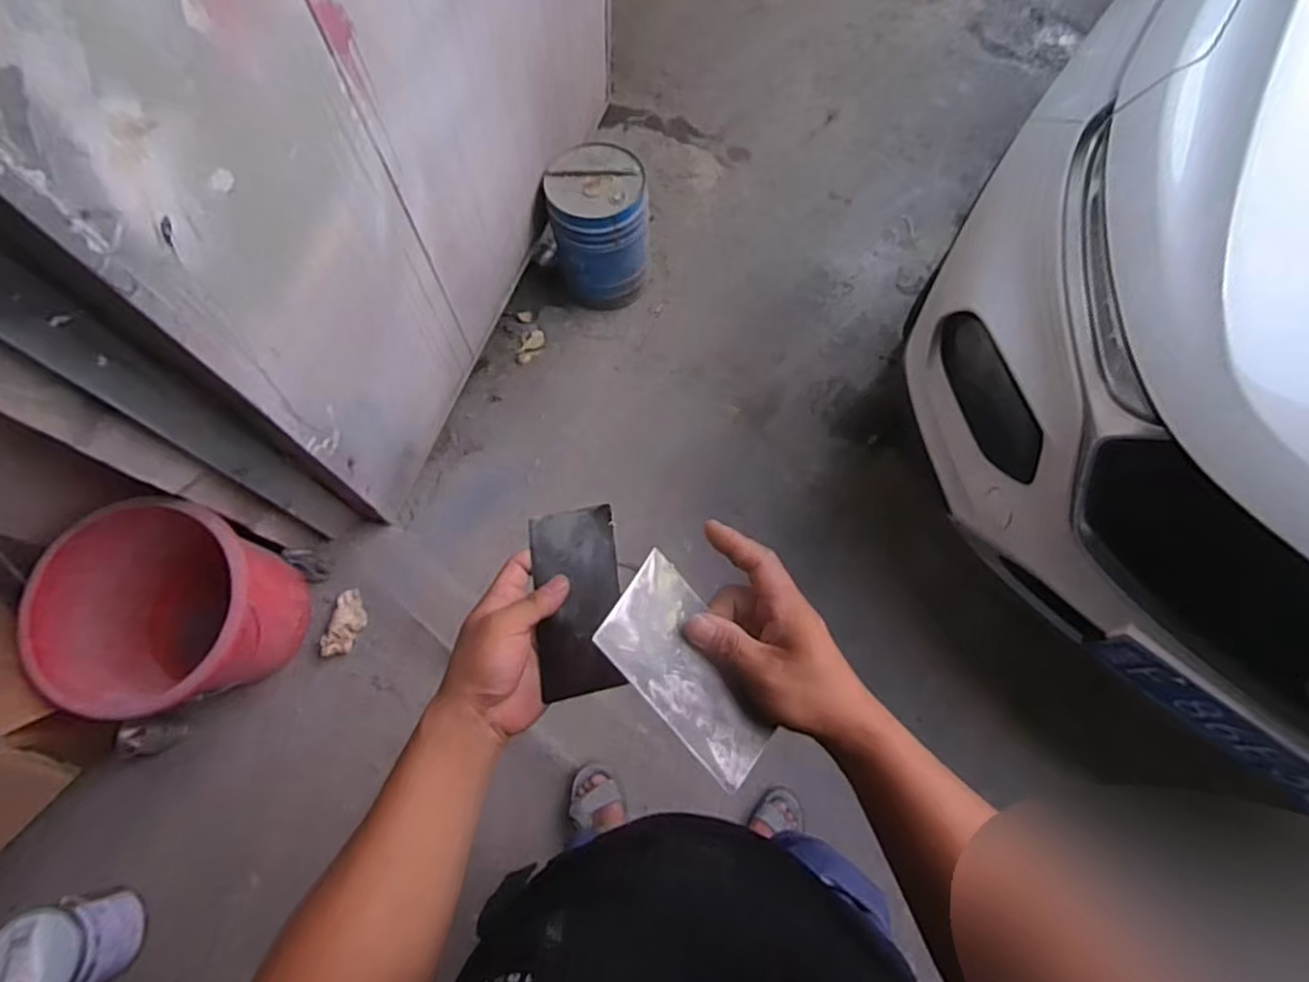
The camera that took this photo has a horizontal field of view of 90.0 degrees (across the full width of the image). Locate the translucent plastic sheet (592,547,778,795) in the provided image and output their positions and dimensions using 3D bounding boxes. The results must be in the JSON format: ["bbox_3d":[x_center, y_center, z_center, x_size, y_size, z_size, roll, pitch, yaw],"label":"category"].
[{"bbox_3d":[0.024,0.111,0.410,0.133,0.005,0.074,49,56,-1],"label":"translucent plastic sheet"}]

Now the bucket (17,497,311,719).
[{"bbox_3d":[-0.867,0.237,1.198,0.348,0.318,0.348,0,69,1],"label":"bucket"}]

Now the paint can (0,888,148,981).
[{"bbox_3d":[-1.005,0.783,1.114,0.141,0.151,0.157,-13,69,-4],"label":"paint can"}]

